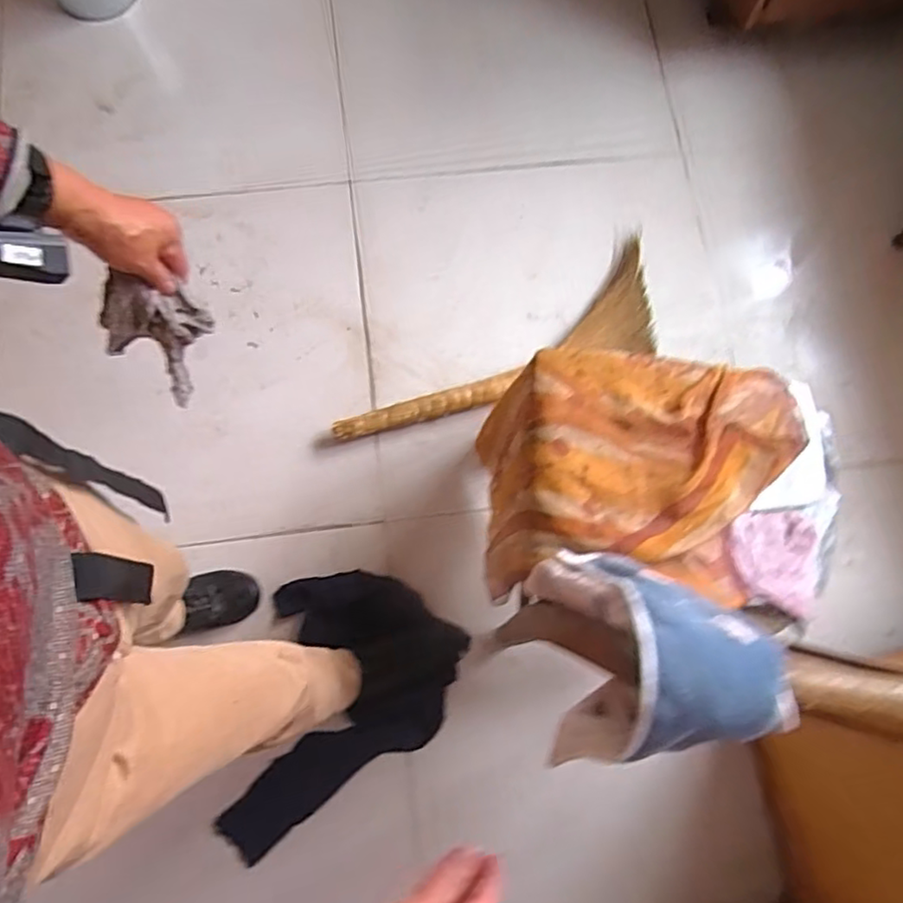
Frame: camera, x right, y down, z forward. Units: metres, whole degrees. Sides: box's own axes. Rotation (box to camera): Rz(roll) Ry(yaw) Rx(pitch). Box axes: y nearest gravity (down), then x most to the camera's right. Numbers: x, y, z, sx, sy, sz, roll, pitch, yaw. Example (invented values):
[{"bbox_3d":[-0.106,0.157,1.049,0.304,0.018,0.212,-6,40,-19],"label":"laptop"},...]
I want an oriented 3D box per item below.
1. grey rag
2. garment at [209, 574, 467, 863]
[{"bbox_3d":[-0.292,-0.118,0.635,0.079,0.124,0.080,31,77,6],"label":"grey rag"},{"bbox_3d":[-0.184,0.486,1.209,0.358,0.027,0.496,10,76,0],"label":"garment"}]

